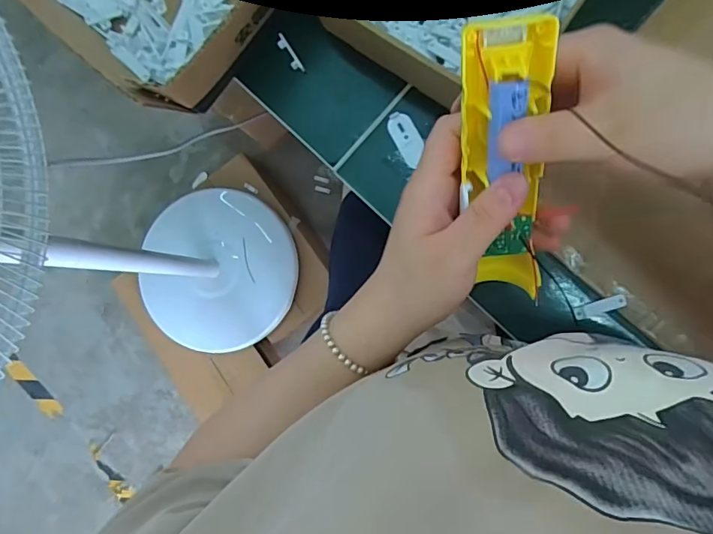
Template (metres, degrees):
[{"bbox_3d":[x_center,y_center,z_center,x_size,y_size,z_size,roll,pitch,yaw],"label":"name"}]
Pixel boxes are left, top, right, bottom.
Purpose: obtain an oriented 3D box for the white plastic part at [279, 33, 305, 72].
[{"bbox_3d":[-0.056,-0.177,0.404,0.008,0.008,0.034,-33,82,5],"label":"white plastic part"}]

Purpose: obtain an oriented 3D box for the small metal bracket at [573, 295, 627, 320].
[{"bbox_3d":[0.184,0.030,0.365,0.036,0.005,0.010,-18,84,6],"label":"small metal bracket"}]

